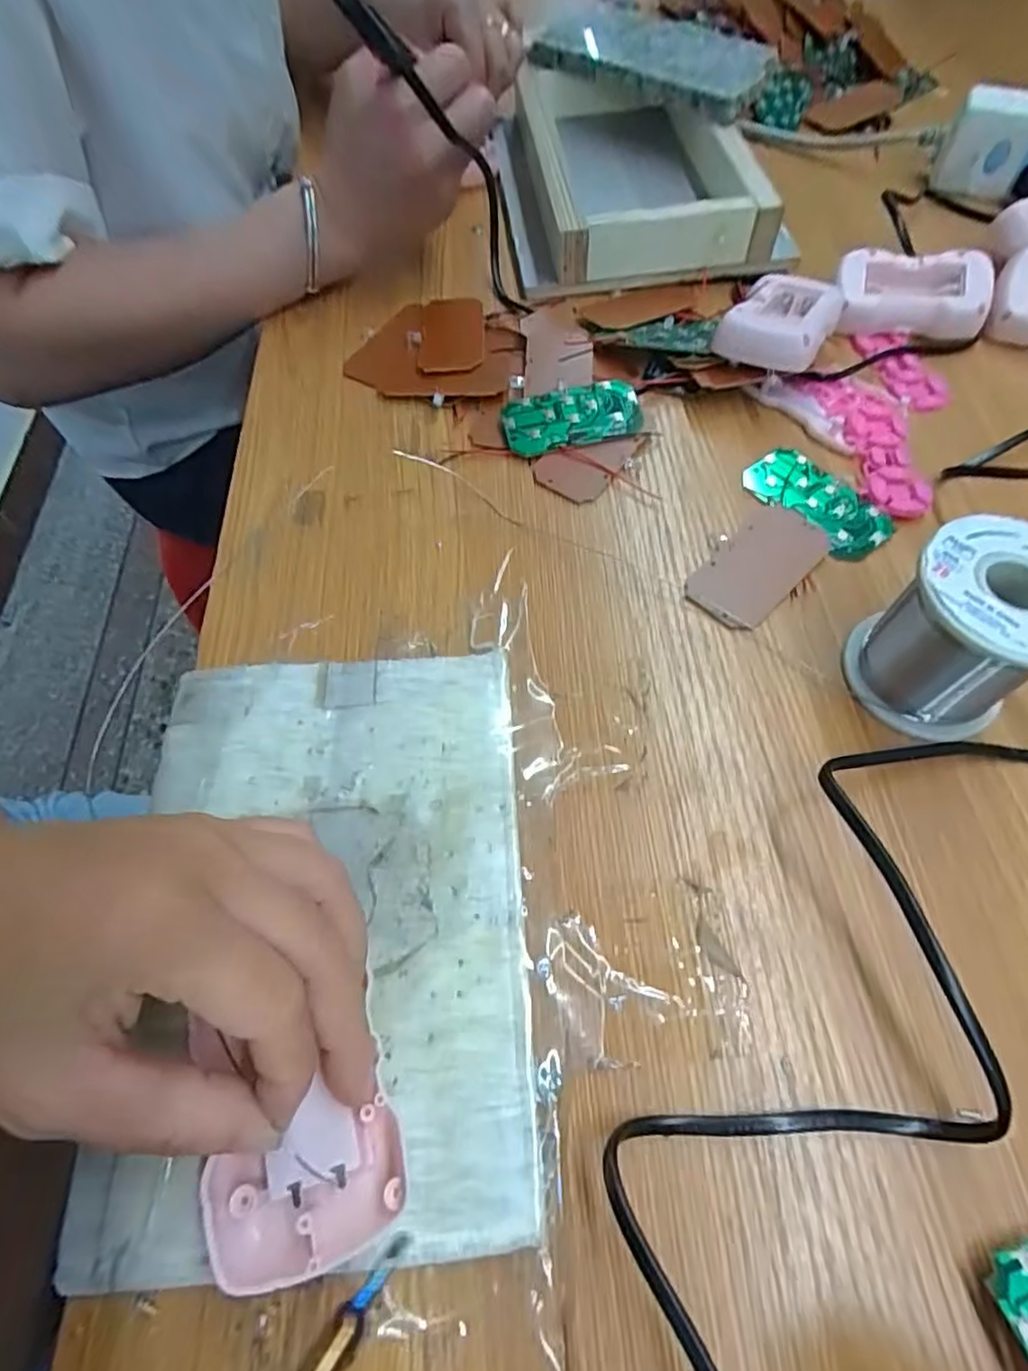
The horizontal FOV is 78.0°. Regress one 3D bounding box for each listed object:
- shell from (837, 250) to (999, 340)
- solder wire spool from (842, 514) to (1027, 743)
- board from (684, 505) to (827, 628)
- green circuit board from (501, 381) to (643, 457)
[{"bbox_3d":[0.236,-0.232,0.376,0.083,0.027,0.046,8,62,6],"label":"shell"},{"bbox_3d":[0.175,-0.020,0.245,0.059,0.063,0.060,-33,66,-15],"label":"solder wire spool"},{"bbox_3d":[0.116,-0.058,0.300,0.038,0.006,0.075,40,69,20],"label":"board"},{"bbox_3d":[0.032,-0.146,0.344,0.074,0.006,0.036,-14,77,-1],"label":"green circuit board"}]

